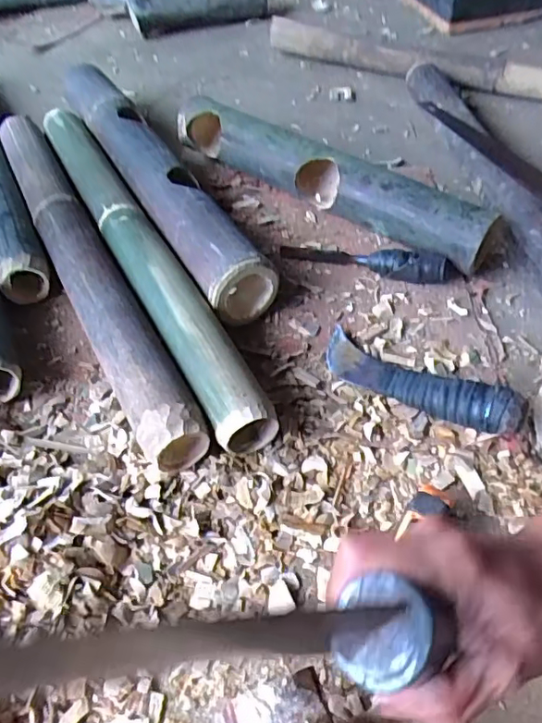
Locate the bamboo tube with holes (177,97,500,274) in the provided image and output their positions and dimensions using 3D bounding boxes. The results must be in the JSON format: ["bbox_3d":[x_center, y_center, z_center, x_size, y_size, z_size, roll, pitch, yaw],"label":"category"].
[{"bbox_3d":[0.065,-0.252,0.752,0.487,0.085,0.060,32,58,24],"label":"bamboo tube with holes"}]

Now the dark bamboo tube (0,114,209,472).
[{"bbox_3d":[-0.234,-0.142,0.667,0.066,0.058,0.648,-23,54,-18],"label":"dark bamboo tube"}]

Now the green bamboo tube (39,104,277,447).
[{"bbox_3d":[-0.171,-0.158,0.681,0.063,0.063,0.667,-23,54,-17],"label":"green bamboo tube"}]

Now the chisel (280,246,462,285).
[{"bbox_3d":[0.119,-0.127,0.679,0.214,0.043,0.031,15,52,12],"label":"chisel"}]

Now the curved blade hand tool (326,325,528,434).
[{"bbox_3d":[0.144,0.019,0.560,0.208,0.034,0.054,21,52,36],"label":"curved blade hand tool"}]

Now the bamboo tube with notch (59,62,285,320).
[{"bbox_3d":[-0.171,-0.276,0.770,0.084,0.078,0.607,-24,54,-18],"label":"bamboo tube with notch"}]

